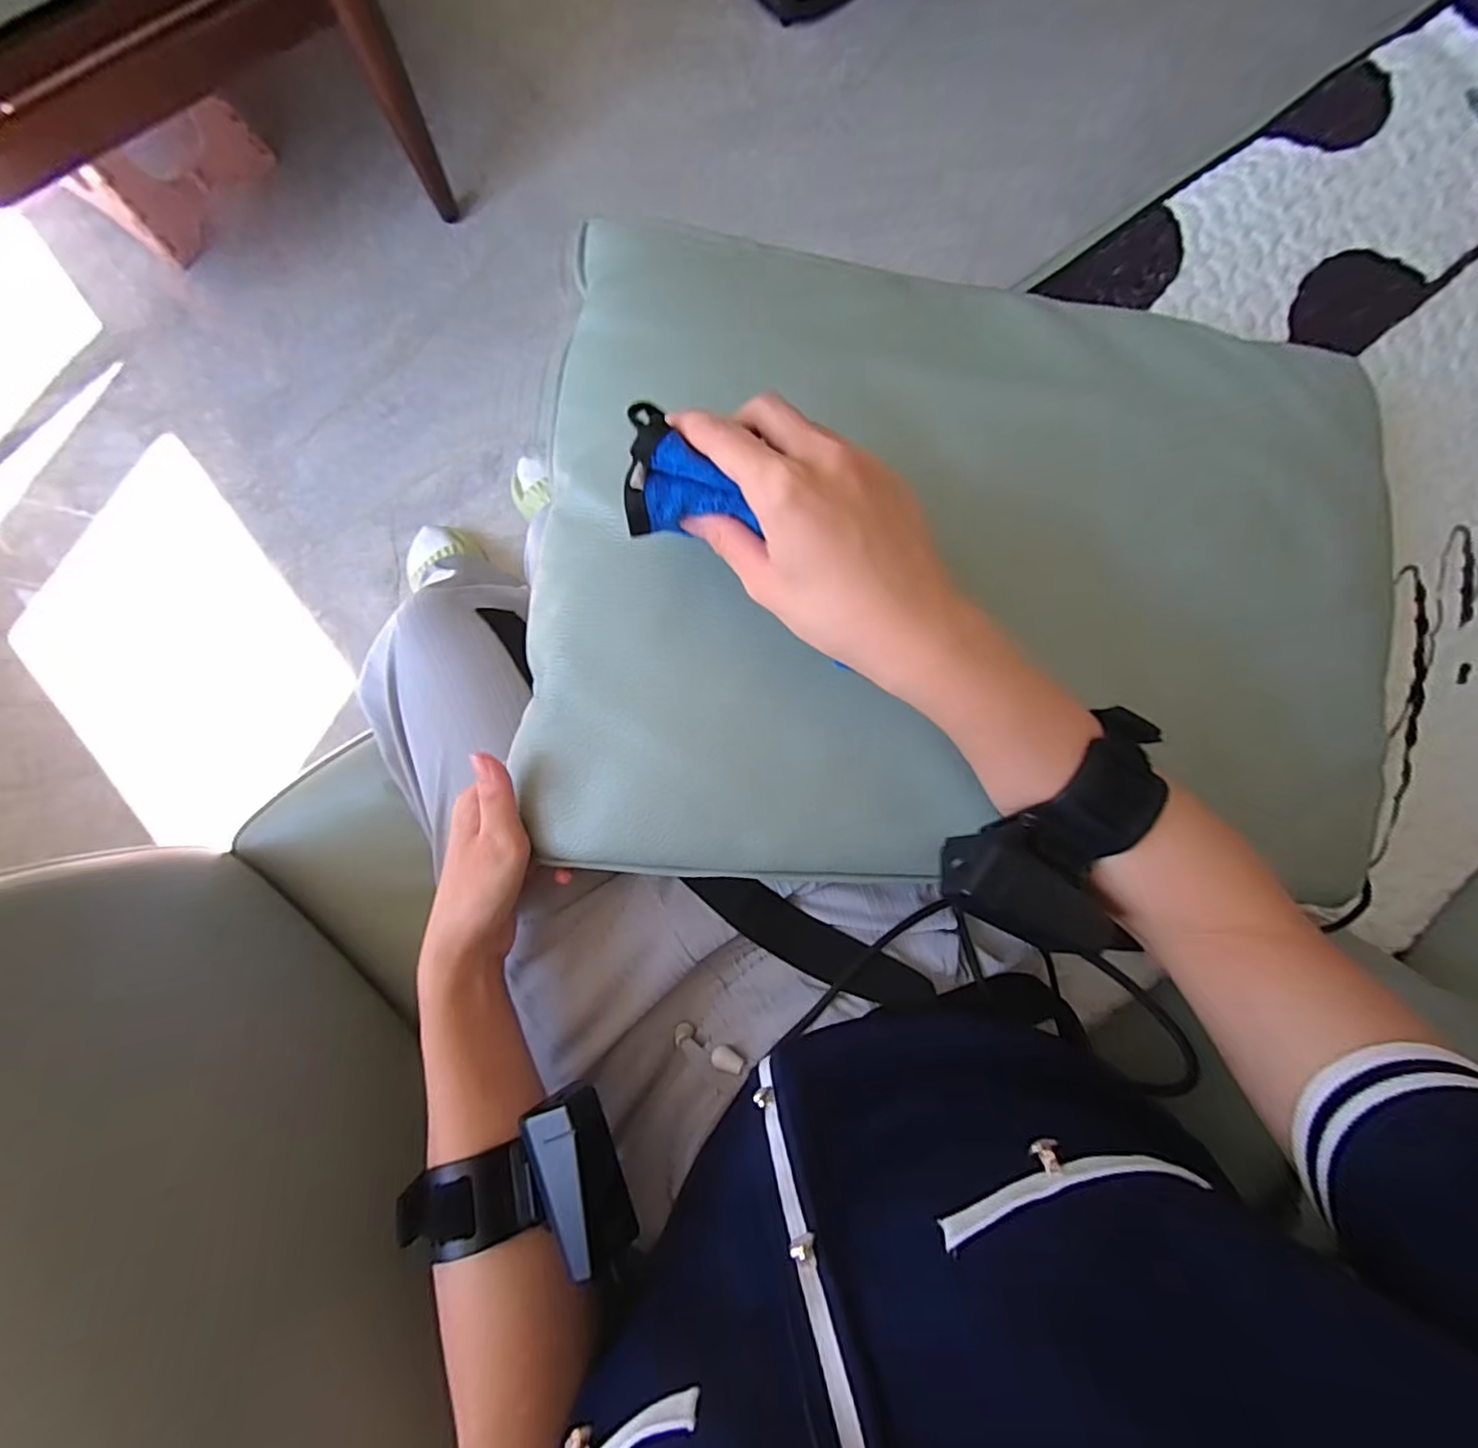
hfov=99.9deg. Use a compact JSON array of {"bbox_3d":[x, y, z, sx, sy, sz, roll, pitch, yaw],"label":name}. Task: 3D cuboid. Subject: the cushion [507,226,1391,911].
[{"bbox_3d":[0.159,-0.095,0.364,0.534,0.070,0.368,4,87,-6],"label":"cushion"}]

